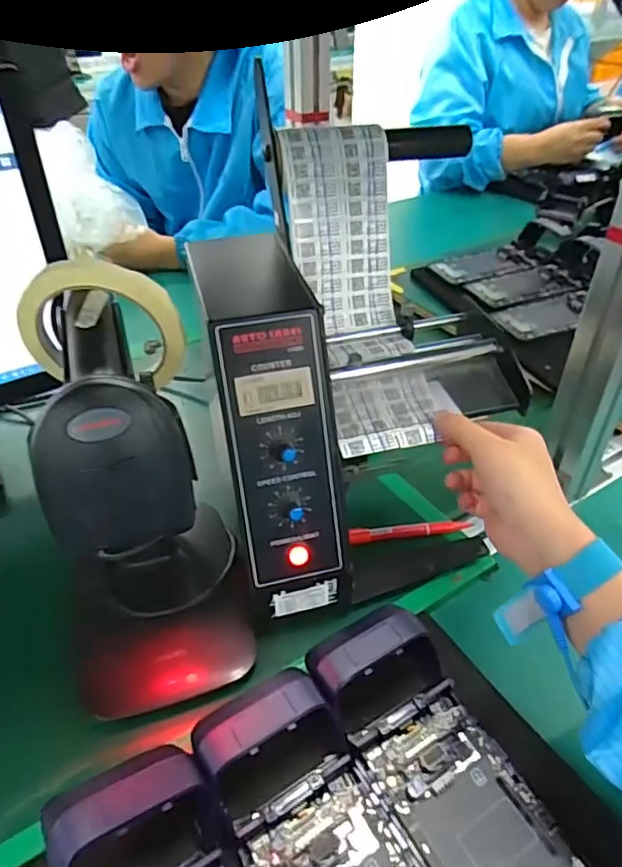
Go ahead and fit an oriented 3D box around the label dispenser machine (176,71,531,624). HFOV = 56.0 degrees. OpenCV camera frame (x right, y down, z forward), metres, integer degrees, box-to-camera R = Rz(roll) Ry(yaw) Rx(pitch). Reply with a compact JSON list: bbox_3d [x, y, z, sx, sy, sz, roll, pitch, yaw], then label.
[{"bbox_3d":[0.012,-0.058,0.436,0.227,0.251,0.205,-22,43,-25],"label":"label dispenser machine"}]

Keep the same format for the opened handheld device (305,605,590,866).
[{"bbox_3d":[0.084,0.204,0.340,0.082,0.051,0.223,-19,41,-21],"label":"opened handheld device"}]

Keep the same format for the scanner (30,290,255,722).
[{"bbox_3d":[-0.110,0.047,0.368,0.112,0.235,0.146,-12,43,-15],"label":"scanner"}]

